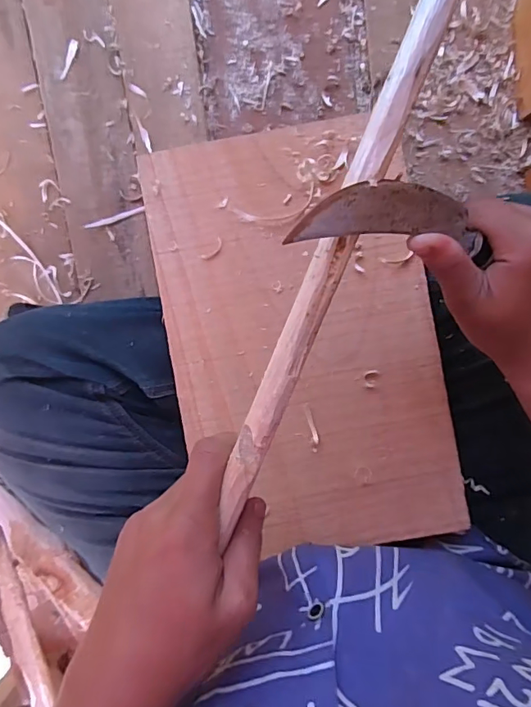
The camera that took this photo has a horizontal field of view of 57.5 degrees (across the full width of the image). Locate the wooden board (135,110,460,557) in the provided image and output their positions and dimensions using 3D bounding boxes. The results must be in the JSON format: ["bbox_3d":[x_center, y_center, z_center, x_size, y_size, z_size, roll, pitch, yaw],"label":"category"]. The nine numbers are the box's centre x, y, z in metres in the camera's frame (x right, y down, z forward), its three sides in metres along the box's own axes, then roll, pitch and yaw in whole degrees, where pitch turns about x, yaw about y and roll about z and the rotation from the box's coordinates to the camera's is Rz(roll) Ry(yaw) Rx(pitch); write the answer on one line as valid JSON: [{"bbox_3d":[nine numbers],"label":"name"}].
[{"bbox_3d":[0.029,-0.014,0.377,0.204,0.008,0.321,-8,88,0],"label":"wooden board"}]

